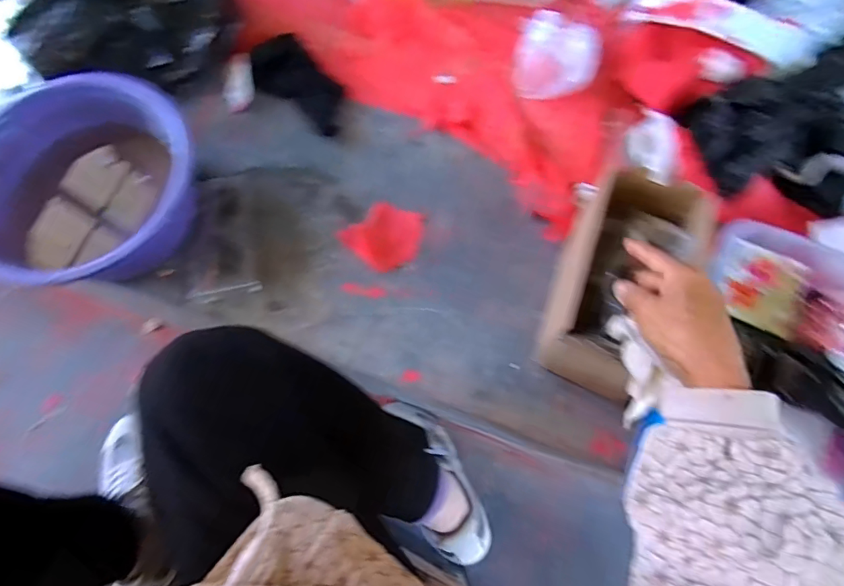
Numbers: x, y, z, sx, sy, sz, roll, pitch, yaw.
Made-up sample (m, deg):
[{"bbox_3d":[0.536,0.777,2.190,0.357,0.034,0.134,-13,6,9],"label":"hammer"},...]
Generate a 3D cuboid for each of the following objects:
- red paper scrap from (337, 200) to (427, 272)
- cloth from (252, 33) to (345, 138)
[{"bbox_3d":[-0.050,-0.084,0.656,0.096,0.004,0.100,41,77,12],"label":"red paper scrap"},{"bbox_3d":[-0.190,-0.326,0.725,0.094,0.036,0.177,-40,76,-11],"label":"cloth"}]

